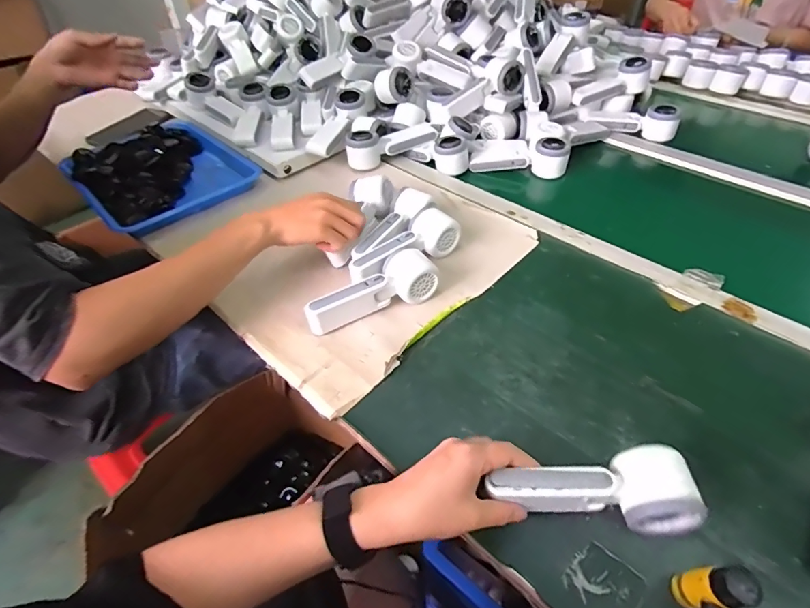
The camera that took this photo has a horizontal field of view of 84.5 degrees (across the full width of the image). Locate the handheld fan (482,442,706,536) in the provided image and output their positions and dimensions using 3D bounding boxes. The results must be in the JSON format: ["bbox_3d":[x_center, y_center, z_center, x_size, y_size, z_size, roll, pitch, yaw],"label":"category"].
[{"bbox_3d":[0.151,0.154,0.370,0.163,0.047,0.058,1,46,0],"label":"handheld fan"}]

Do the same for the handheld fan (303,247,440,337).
[{"bbox_3d":[-0.043,-0.019,0.544,0.165,0.056,0.051,-19,48,-14],"label":"handheld fan"}]

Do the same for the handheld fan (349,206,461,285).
[{"bbox_3d":[-0.004,-0.071,0.597,0.168,0.053,0.060,-31,52,-23],"label":"handheld fan"}]

